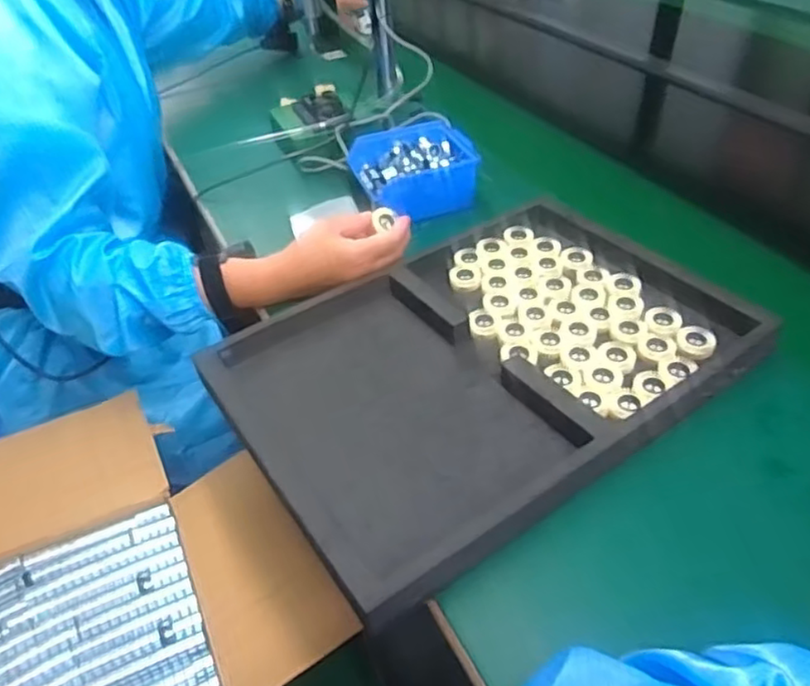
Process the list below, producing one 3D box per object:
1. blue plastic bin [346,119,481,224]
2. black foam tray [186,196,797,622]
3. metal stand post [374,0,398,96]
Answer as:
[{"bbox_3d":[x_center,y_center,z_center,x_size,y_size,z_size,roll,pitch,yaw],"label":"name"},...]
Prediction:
[{"bbox_3d":[0.010,-0.207,0.795,0.136,0.052,0.133,-15,42,-12],"label":"blue plastic bin"},{"bbox_3d":[0.062,0.004,0.566,0.404,0.028,0.293,-26,46,-24],"label":"black foam tray"},{"bbox_3d":[-0.032,-0.448,0.838,0.032,0.257,0.031,-15,42,-12],"label":"metal stand post"}]

